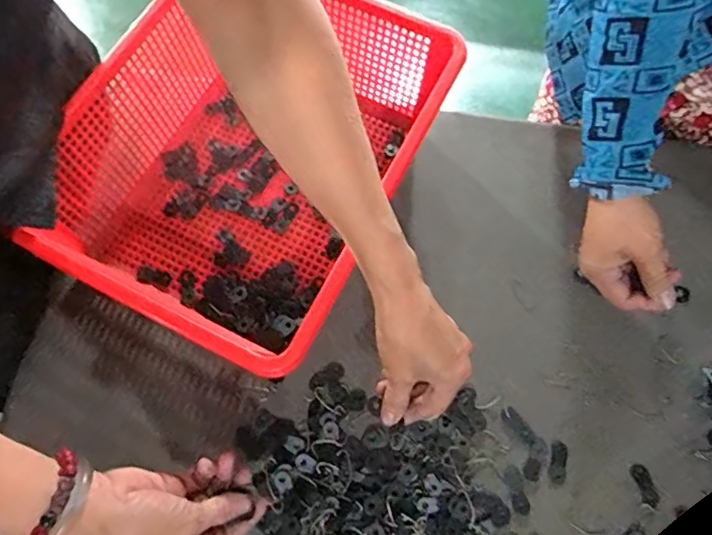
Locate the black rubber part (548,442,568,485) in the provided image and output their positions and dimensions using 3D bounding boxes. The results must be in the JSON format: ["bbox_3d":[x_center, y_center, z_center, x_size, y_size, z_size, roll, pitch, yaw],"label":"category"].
[{"bbox_3d":[0.195,0.188,0.521,0.016,0.004,0.039,12,70,4],"label":"black rubber part"}]

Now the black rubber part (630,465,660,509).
[{"bbox_3d":[0.275,0.207,0.515,0.016,0.004,0.039,-14,70,-6],"label":"black rubber part"}]

